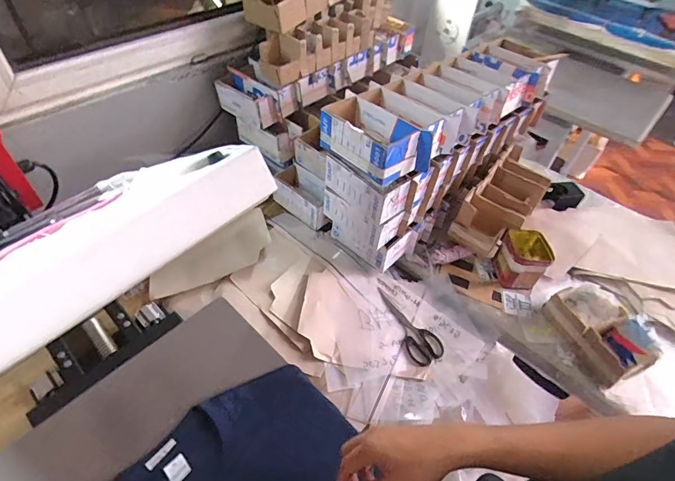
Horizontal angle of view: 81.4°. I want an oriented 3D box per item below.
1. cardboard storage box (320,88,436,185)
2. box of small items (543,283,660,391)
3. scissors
[{"bbox_3d":[0.064,-0.181,0.688,0.116,0.075,0.180,-34,58,-30],"label":"cardboard storage box"},{"bbox_3d":[0.499,0.174,0.748,0.135,0.058,0.175,-11,50,-14],"label":"box of small items"},{"bbox_3d":[0.137,0.169,0.791,0.072,0.020,0.174,-25,54,-25],"label":"scissors"}]

